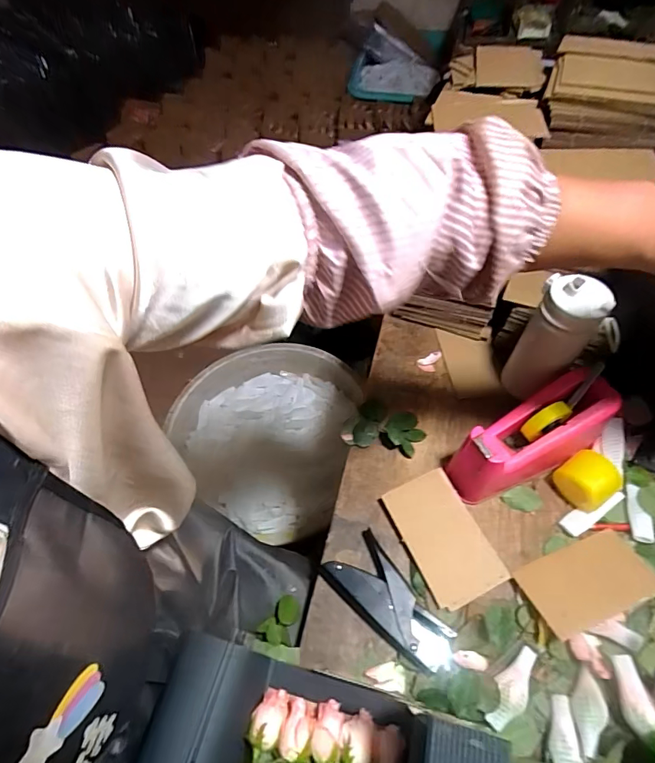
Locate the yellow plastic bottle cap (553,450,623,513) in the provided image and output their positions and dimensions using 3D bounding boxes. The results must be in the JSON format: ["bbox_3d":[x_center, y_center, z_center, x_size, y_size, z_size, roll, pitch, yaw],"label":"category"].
[{"bbox_3d":[0.315,0.121,0.535,0.053,0.046,0.061,-34,63,-19],"label":"yellow plastic bottle cap"}]

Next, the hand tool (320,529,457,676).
[{"bbox_3d":[0.068,0.245,0.485,0.069,0.024,0.150,-36,63,-20],"label":"hand tool"}]

